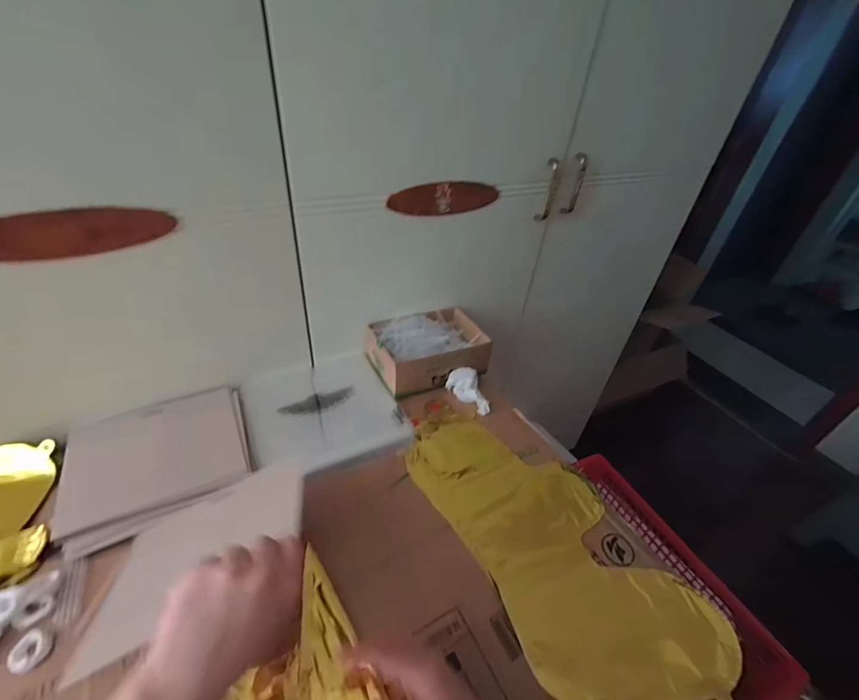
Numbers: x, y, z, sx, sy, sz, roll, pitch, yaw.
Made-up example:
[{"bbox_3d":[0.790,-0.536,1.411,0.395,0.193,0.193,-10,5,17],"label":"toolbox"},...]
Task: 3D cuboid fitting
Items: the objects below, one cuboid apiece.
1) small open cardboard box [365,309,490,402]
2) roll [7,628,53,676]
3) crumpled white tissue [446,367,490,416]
[{"bbox_3d":[0.002,-0.006,0.673,0.188,0.064,0.131,-17,45,-25],"label":"small open cardboard box"},{"bbox_3d":[-0.350,0.263,0.344,0.030,0.005,0.028,3,40,-3],"label":"roll"},{"bbox_3d":[0.069,0.063,0.634,0.045,0.028,0.086,-21,47,-29],"label":"crumpled white tissue"}]

